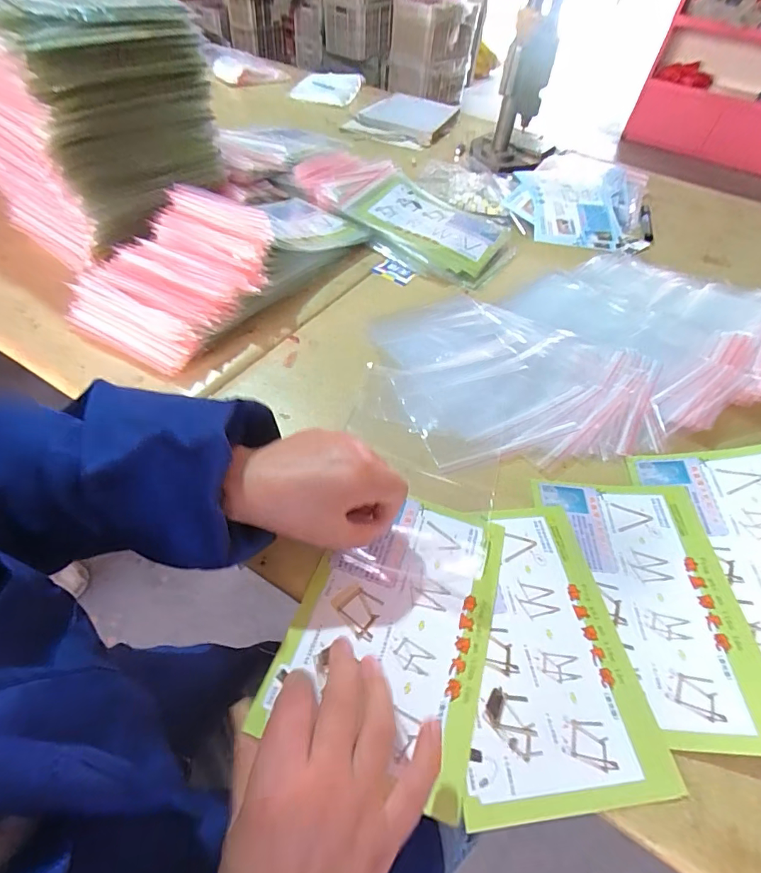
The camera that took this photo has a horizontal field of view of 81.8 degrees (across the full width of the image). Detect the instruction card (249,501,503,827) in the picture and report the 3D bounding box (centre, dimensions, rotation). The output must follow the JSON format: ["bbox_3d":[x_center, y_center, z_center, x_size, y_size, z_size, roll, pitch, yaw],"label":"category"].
[{"bbox_3d":[0.013,0.133,0.333,0.138,0.006,0.197,17,51,6],"label":"instruction card"}]

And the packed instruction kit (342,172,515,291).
[{"bbox_3d":[0.085,-0.328,0.689,0.238,0.043,0.189,29,55,17],"label":"packed instruction kit"}]

